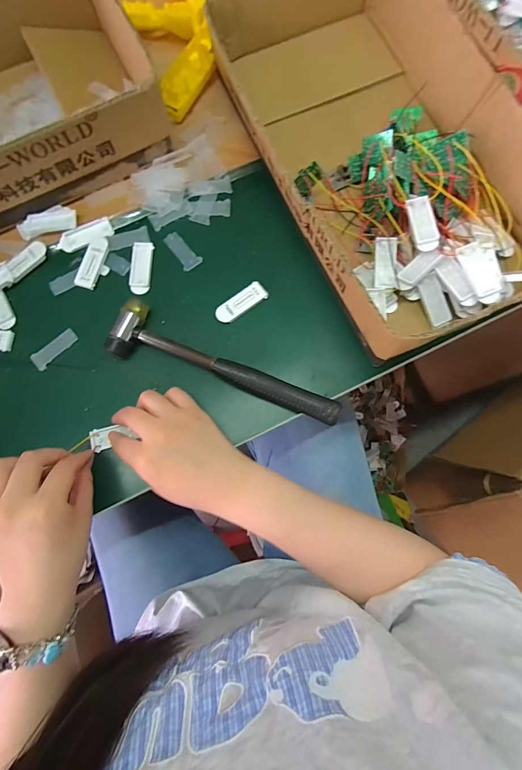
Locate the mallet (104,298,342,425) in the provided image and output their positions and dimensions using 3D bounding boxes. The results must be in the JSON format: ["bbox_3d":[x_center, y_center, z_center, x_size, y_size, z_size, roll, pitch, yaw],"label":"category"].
[{"bbox_3d":[-0.034,-0.019,0.353,0.232,0.022,0.056,20,77,5],"label":"mallet"}]

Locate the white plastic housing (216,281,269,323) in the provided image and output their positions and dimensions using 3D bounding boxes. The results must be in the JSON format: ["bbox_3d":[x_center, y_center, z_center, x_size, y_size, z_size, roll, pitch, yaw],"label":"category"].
[{"bbox_3d":[-0.021,-0.086,0.374,0.057,0.004,0.023,-35,79,-8],"label":"white plastic housing"}]

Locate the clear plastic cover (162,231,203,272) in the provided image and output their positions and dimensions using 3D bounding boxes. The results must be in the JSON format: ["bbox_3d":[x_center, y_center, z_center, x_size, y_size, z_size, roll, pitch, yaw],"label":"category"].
[{"bbox_3d":[-0.087,-0.147,0.391,0.022,0.004,0.048,-38,79,-8],"label":"clear plastic cover"}]

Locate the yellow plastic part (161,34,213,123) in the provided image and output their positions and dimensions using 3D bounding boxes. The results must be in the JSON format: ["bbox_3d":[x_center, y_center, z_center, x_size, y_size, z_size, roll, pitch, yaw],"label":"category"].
[{"bbox_3d":[-0.091,-0.362,0.423,0.042,0.012,0.105,27,78,7],"label":"yellow plastic part"}]

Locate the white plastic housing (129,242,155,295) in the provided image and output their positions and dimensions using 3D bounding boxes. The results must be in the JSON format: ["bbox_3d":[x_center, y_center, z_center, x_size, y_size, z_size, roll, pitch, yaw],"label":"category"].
[{"bbox_3d":[-0.128,-0.126,0.383,0.021,0.004,0.059,2,76,1],"label":"white plastic housing"}]

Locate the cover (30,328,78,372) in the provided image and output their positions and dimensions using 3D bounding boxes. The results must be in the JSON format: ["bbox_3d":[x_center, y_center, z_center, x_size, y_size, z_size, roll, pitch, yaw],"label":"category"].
[{"bbox_3d":[-0.210,-0.037,0.365,0.048,0.005,0.019,-44,80,-9],"label":"cover"}]

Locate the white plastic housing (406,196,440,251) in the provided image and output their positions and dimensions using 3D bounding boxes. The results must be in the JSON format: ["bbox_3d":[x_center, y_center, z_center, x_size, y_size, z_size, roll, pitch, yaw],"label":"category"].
[{"bbox_3d":[0.157,-0.159,0.348,0.021,0.011,0.059,-3,76,0],"label":"white plastic housing"}]

